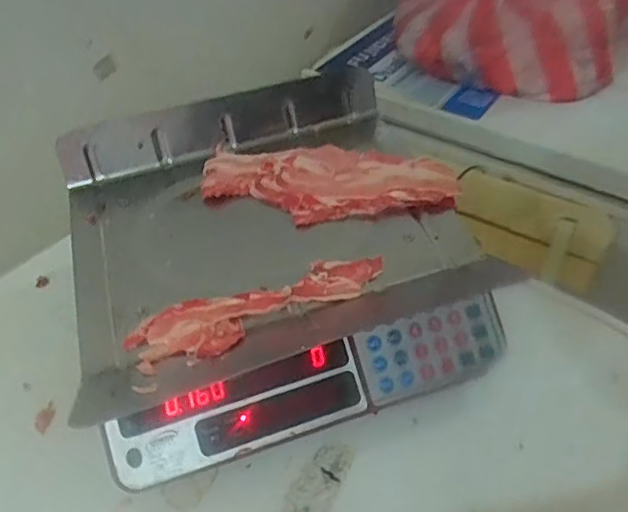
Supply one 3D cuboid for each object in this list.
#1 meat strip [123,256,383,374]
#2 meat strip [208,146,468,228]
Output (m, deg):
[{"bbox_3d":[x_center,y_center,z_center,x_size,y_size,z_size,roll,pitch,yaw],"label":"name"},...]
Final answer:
[{"bbox_3d":[-0.042,0.040,0.491,0.213,0.020,0.071,-22,46,-15],"label":"meat strip"},{"bbox_3d":[0.011,-0.073,0.596,0.256,0.028,0.092,7,45,13],"label":"meat strip"}]

